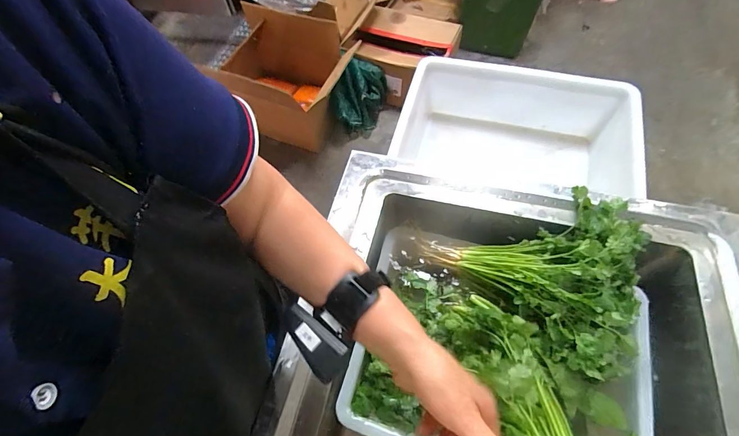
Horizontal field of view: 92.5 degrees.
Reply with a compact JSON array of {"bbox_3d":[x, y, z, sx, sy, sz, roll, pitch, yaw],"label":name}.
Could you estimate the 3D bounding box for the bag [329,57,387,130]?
[{"bbox_3d":[-0.048,-0.547,1.592,0.204,0.189,0.251,13,64,10],"label":"bag"}]

